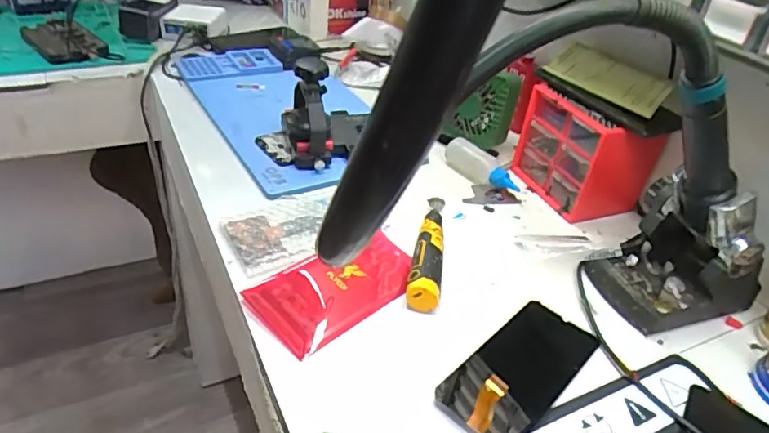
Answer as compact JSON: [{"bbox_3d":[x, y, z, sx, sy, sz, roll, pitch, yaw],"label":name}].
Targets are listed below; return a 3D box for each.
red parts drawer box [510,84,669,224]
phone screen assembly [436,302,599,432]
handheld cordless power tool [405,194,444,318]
[{"bbox_3d":[0.237,-0.080,0.644,0.101,0.116,0.126,-5,38,-16],"label":"red parts drawer box"},{"bbox_3d":[0.116,0.107,0.435,0.069,0.052,0.165,32,44,30],"label":"phone screen assembly"},{"bbox_3d":[0.046,0.025,0.549,0.029,0.029,0.168,9,37,3],"label":"handheld cordless power tool"}]

